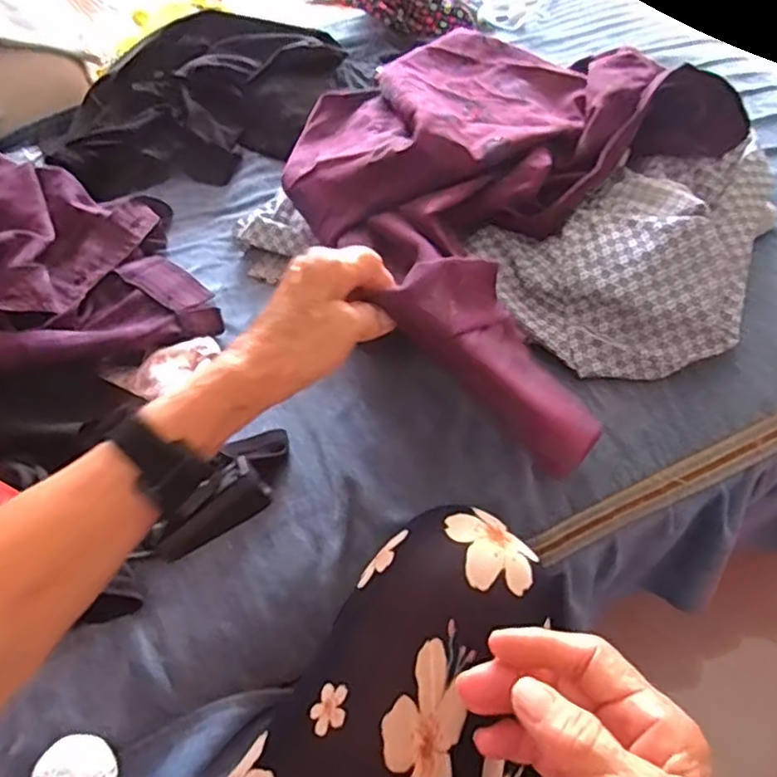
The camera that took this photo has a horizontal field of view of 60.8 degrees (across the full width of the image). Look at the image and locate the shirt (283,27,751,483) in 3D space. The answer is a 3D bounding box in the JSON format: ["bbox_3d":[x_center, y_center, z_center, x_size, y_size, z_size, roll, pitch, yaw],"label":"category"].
[{"bbox_3d":[0.071,-0.191,0.581,0.368,0.107,0.438,24,57,22],"label":"shirt"}]

